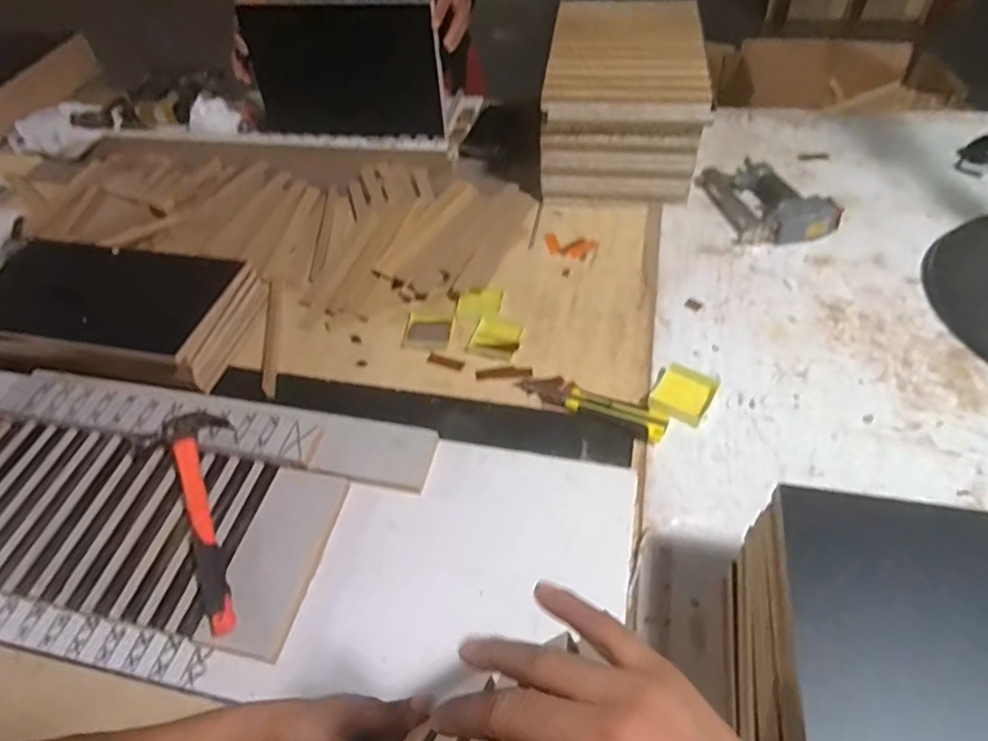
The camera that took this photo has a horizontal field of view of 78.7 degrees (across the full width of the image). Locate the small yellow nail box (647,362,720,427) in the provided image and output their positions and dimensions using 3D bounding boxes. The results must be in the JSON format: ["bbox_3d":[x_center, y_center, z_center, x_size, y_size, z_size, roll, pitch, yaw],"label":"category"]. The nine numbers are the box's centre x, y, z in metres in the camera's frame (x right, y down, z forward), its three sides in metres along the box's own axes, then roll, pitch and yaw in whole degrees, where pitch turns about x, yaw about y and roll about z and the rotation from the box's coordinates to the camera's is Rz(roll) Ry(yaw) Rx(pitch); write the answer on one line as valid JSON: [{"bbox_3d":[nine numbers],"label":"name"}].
[{"bbox_3d":[0.228,0.029,0.729,0.068,0.011,0.076,21,55,21],"label":"small yellow nail box"}]

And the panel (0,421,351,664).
[{"bbox_3d":[-0.389,0.160,0.642,0.429,0.012,0.183,8,52,11],"label":"panel"}]

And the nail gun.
[{"bbox_3d":[0.406,-0.268,0.927,0.128,0.048,0.211,-17,51,-9],"label":"nail gun"}]

